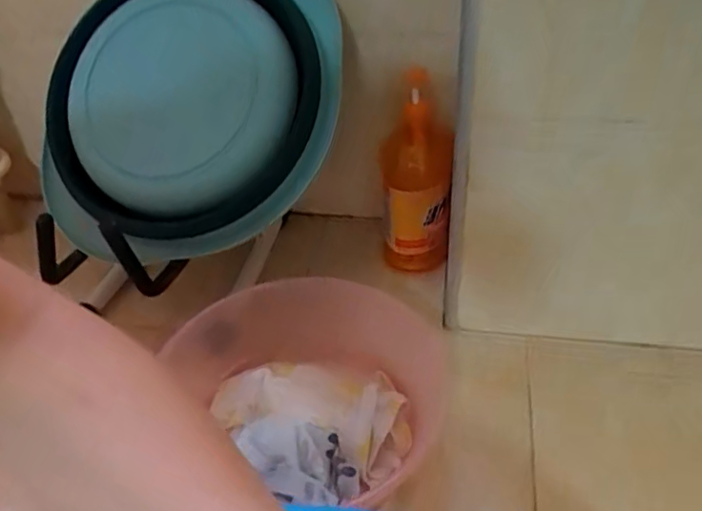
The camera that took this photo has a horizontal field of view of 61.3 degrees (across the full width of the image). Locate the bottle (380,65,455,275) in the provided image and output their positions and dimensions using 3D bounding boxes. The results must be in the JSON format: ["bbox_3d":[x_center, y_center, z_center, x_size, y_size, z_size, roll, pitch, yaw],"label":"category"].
[{"bbox_3d":[0.084,-0.102,0.778,0.090,0.247,0.093,-1,38,5],"label":"bottle"}]

